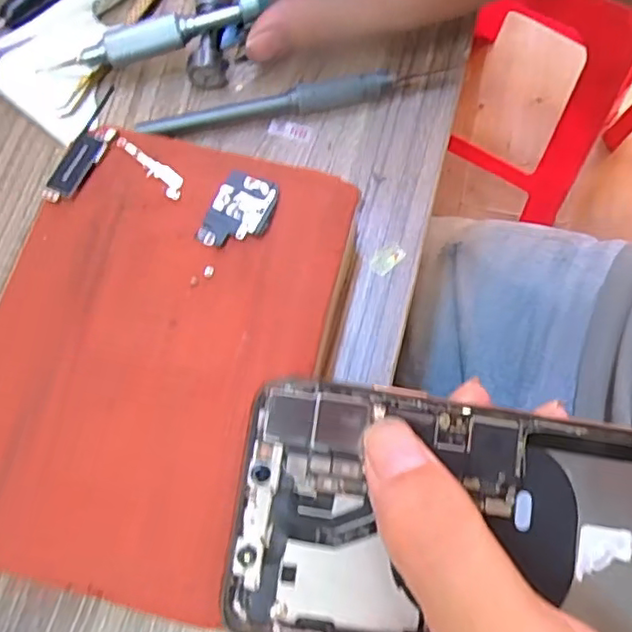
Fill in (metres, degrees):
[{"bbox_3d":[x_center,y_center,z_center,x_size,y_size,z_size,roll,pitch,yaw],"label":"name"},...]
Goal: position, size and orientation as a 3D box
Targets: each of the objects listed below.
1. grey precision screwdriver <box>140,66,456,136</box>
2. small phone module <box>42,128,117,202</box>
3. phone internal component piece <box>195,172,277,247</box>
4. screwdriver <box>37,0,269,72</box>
[{"bbox_3d":[-0.017,-0.097,0.285,0.126,0.012,0.009,-13,72,-4],"label":"grey precision screwdriver"},{"bbox_3d":[-0.091,-0.059,0.235,0.012,0.004,0.036,28,74,10],"label":"small phone module"},{"bbox_3d":[-0.028,-0.038,0.227,0.023,0.004,0.031,21,73,8],"label":"phone internal component piece"},{"bbox_3d":[-0.073,-0.129,0.285,0.102,0.011,0.012,-16,72,3],"label":"screwdriver"}]

